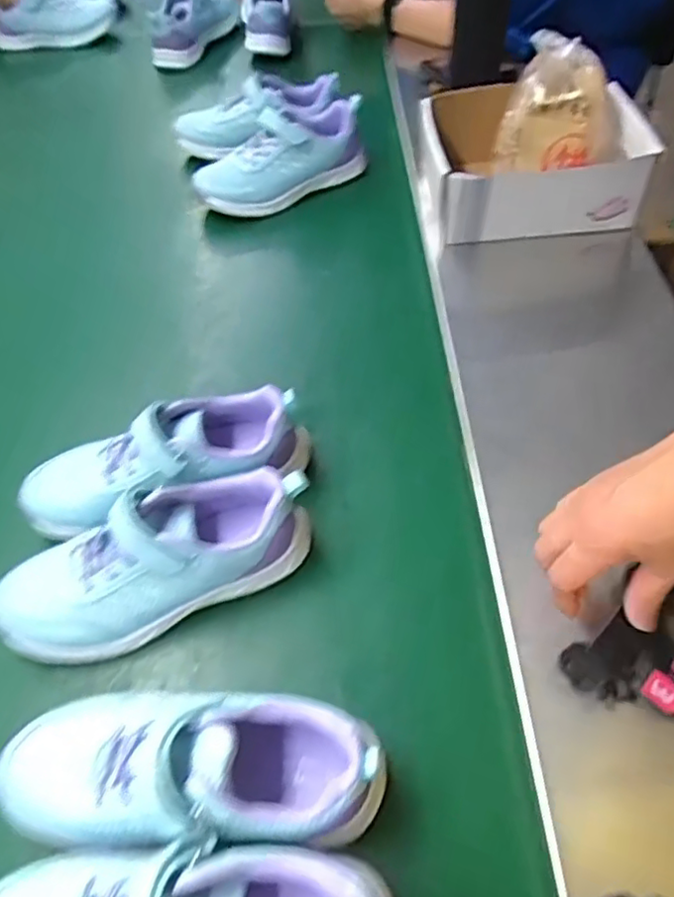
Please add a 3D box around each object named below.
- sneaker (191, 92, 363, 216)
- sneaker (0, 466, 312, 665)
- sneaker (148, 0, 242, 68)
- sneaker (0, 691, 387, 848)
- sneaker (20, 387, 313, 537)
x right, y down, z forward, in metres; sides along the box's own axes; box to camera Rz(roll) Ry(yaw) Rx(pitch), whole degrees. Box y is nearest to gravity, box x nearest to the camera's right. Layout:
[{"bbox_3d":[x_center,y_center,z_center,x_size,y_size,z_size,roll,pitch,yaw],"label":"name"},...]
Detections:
[{"bbox_3d":[-0.072,-0.379,0.819,0.237,0.091,0.078,-25,53,-17],"label":"sneaker"},{"bbox_3d":[-0.137,0.081,0.468,0.235,0.080,0.076,-21,52,-14],"label":"sneaker"},{"bbox_3d":[-0.268,-0.799,1.153,0.085,0.105,0.210,17,53,17],"label":"sneaker"},{"bbox_3d":[-0.092,0.189,0.384,0.235,0.072,0.095,0,50,3],"label":"sneaker"},{"bbox_3d":[-0.145,0.002,0.529,0.238,0.080,0.092,-15,51,-9],"label":"sneaker"}]

